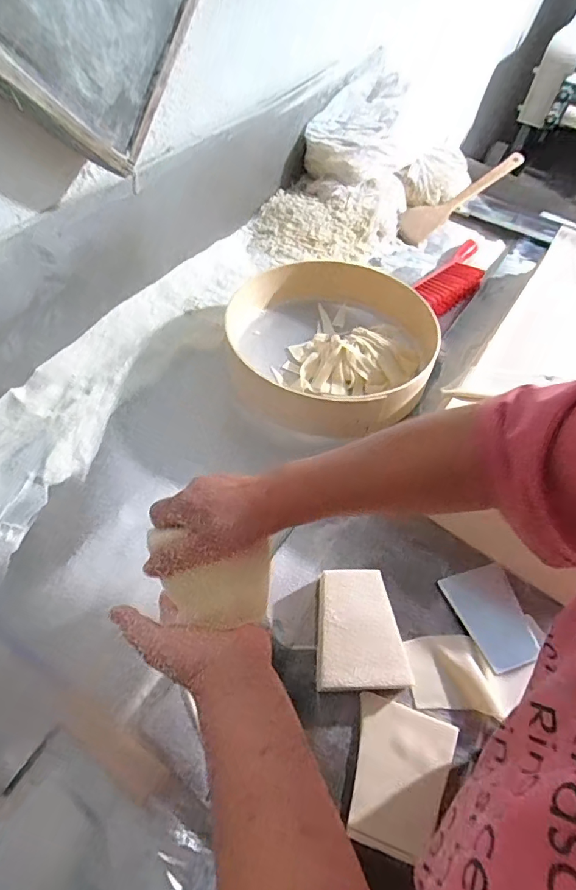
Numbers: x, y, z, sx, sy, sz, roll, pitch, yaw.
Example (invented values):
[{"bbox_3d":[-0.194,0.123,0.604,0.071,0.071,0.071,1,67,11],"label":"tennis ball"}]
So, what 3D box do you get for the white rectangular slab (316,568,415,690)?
[{"bbox_3d":[0.069,0.186,0.485,0.082,0.031,0.111,0,56,-5],"label":"white rectangular slab"}]

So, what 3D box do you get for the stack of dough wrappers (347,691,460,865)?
[{"bbox_3d":[0.101,0.296,0.429,0.087,0.004,0.111,18,56,7],"label":"stack of dough wrappers"}]

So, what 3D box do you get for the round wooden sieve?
[{"bbox_3d":[0.052,-0.158,0.703,0.310,0.074,0.283,4,56,-6],"label":"round wooden sieve"}]

